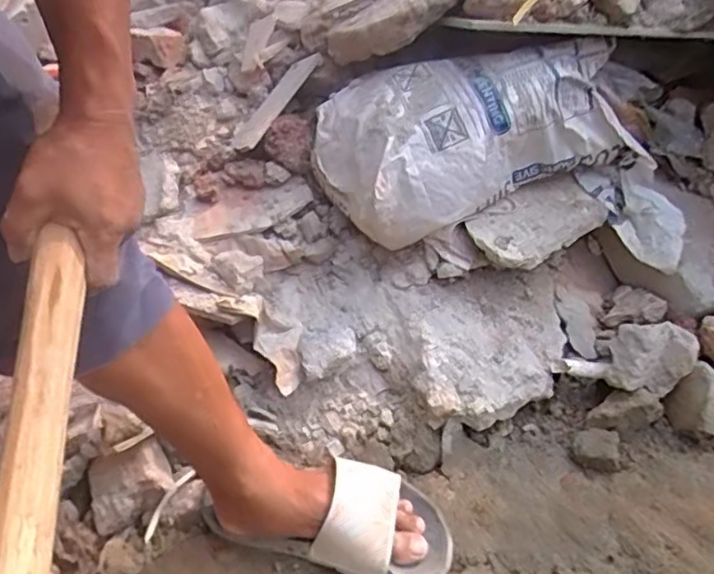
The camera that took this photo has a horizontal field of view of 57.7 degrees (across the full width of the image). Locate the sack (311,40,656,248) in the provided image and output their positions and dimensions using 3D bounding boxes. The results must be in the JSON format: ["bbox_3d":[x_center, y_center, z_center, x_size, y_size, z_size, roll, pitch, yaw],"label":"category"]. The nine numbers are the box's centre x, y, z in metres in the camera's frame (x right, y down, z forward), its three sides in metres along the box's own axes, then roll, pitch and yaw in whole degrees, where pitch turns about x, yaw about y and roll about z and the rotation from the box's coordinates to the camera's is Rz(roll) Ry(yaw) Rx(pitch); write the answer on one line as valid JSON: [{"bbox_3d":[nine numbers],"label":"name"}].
[{"bbox_3d":[0.134,-0.197,0.806,0.365,0.155,0.199,-18,33,-7],"label":"sack"}]

